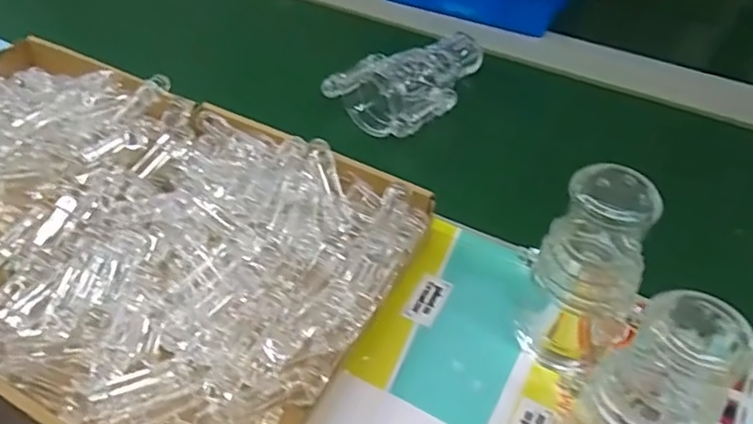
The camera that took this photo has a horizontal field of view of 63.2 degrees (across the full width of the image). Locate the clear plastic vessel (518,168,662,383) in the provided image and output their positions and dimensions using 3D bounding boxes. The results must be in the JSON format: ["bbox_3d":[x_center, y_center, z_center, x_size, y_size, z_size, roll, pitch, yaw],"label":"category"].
[{"bbox_3d":[0.149,0.047,0.442,0.074,0.174,0.057,21,51,19],"label":"clear plastic vessel"}]

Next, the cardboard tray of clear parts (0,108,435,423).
[{"bbox_3d":[-0.137,0.051,0.504,0.279,0.078,0.308,21,51,19],"label":"cardboard tray of clear parts"}]

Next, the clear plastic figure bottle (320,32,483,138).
[{"bbox_3d":[0.052,-0.155,0.711,0.190,0.048,0.129,-33,55,-26],"label":"clear plastic figure bottle"}]

